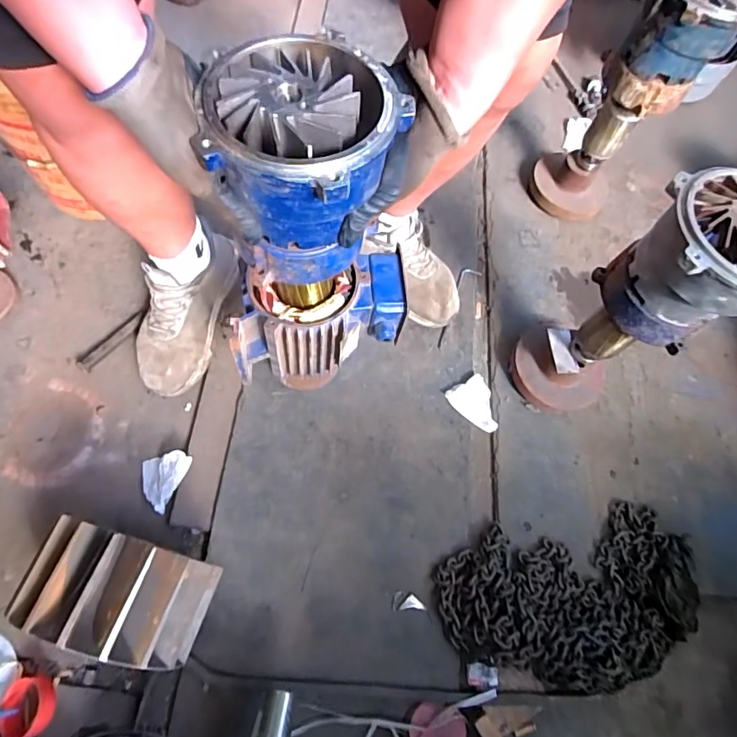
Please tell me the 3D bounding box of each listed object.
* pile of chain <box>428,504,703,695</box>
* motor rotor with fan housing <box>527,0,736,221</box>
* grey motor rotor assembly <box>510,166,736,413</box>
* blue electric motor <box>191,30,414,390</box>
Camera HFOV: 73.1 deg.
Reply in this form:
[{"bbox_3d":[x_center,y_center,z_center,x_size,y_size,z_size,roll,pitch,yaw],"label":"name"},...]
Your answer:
[{"bbox_3d":[0.304,0.344,0.738,0.405,0.044,0.240,-9,67,-7],"label":"pile of chain"},{"bbox_3d":[0.456,-0.461,0.889,0.193,0.413,0.183,30,68,10],"label":"motor rotor with fan housing"},{"bbox_3d":[0.366,-0.064,0.707,0.188,0.424,0.190,-26,70,-13],"label":"grey motor rotor assembly"},{"bbox_3d":[-0.060,-0.121,0.560,0.209,0.385,0.156,-23,66,-13],"label":"blue electric motor"}]

